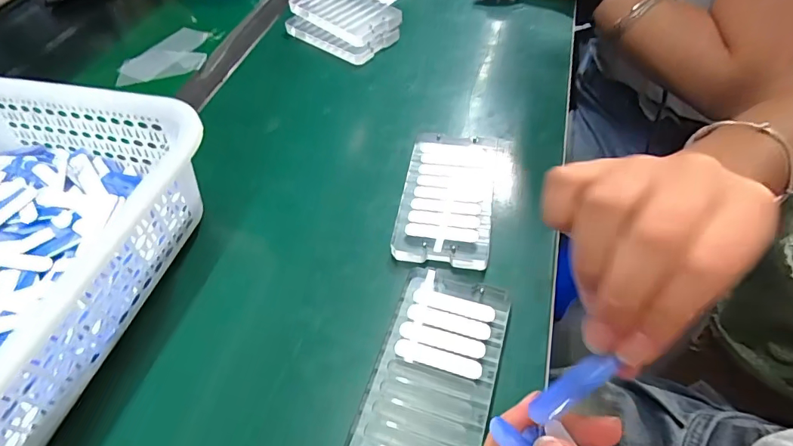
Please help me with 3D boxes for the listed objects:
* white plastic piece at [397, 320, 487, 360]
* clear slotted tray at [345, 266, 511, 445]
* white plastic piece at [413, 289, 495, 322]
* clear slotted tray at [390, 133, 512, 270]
[{"bbox_3d":[0.027,0.068,0.256,0.051,0.004,0.011,12,53,14],"label":"white plastic piece"},{"bbox_3d":[0.023,0.084,0.251,0.067,0.010,0.125,12,54,15],"label":"clear slotted tray"},{"bbox_3d":[0.036,0.050,0.269,0.051,0.004,0.012,12,54,15],"label":"white plastic piece"},{"bbox_3d":[0.043,-0.025,0.329,0.073,0.010,0.122,7,52,10],"label":"clear slotted tray"}]

